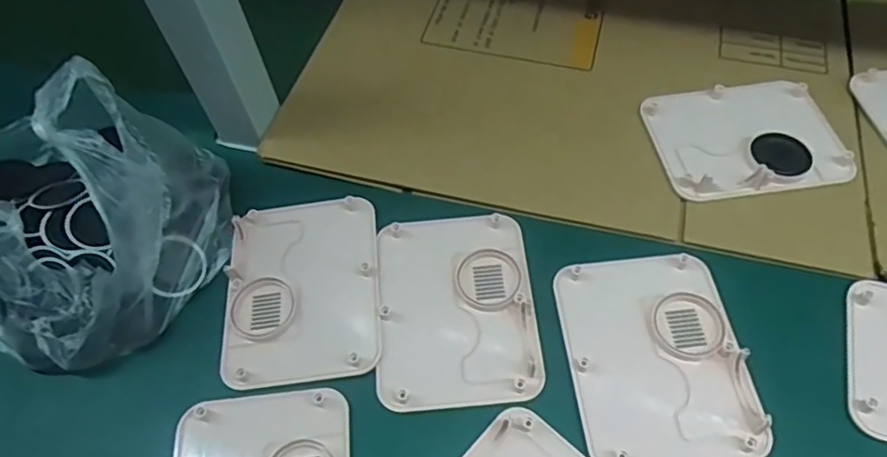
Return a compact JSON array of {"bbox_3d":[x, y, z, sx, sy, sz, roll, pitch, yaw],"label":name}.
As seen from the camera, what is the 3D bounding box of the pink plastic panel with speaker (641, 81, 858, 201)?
[{"bbox_3d":[0.212,-0.067,0.420,0.123,0.013,0.093,-8,57,-2],"label":"pink plastic panel with speaker"}]

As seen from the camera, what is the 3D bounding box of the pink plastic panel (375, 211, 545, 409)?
[{"bbox_3d":[0.008,0.046,0.371,0.093,0.007,0.124,-6,59,1],"label":"pink plastic panel"}]

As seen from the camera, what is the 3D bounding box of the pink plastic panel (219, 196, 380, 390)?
[{"bbox_3d":[-0.090,0.035,0.381,0.094,0.008,0.124,-6,57,0],"label":"pink plastic panel"}]

